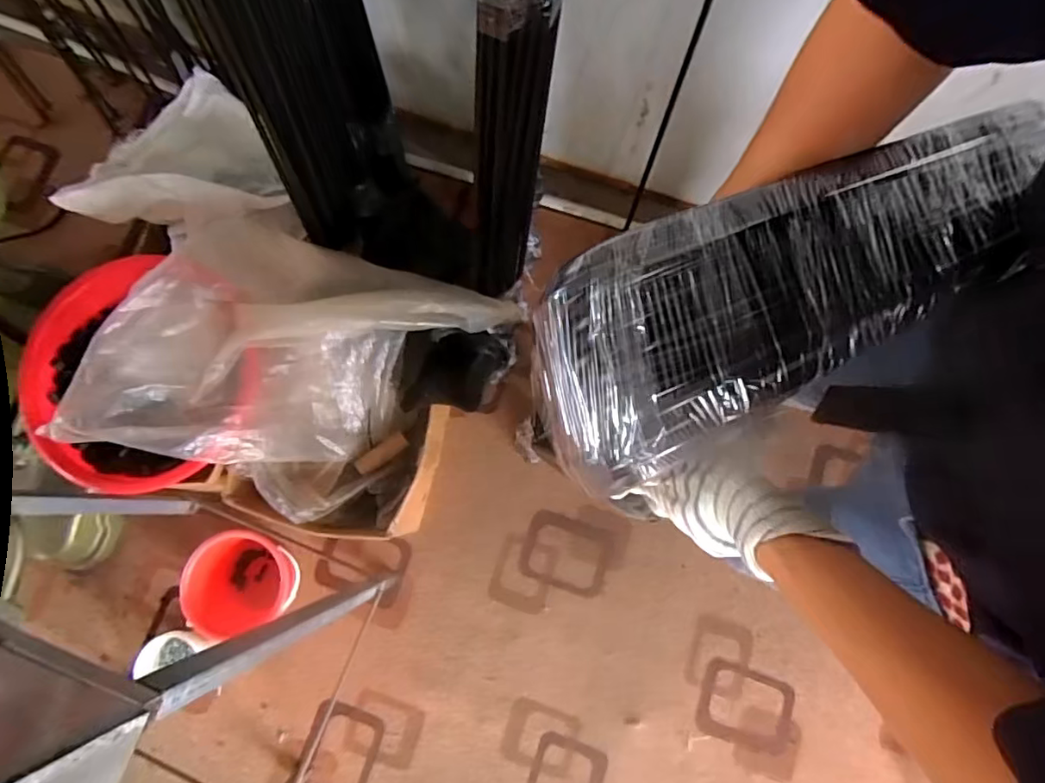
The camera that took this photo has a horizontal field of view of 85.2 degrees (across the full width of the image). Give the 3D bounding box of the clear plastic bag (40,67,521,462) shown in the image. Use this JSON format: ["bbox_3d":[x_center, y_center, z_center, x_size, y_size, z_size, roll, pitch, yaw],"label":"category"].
[{"bbox_3d":[-0.492,-0.139,0.988,0.742,0.237,0.560,37,81,7],"label":"clear plastic bag"}]

